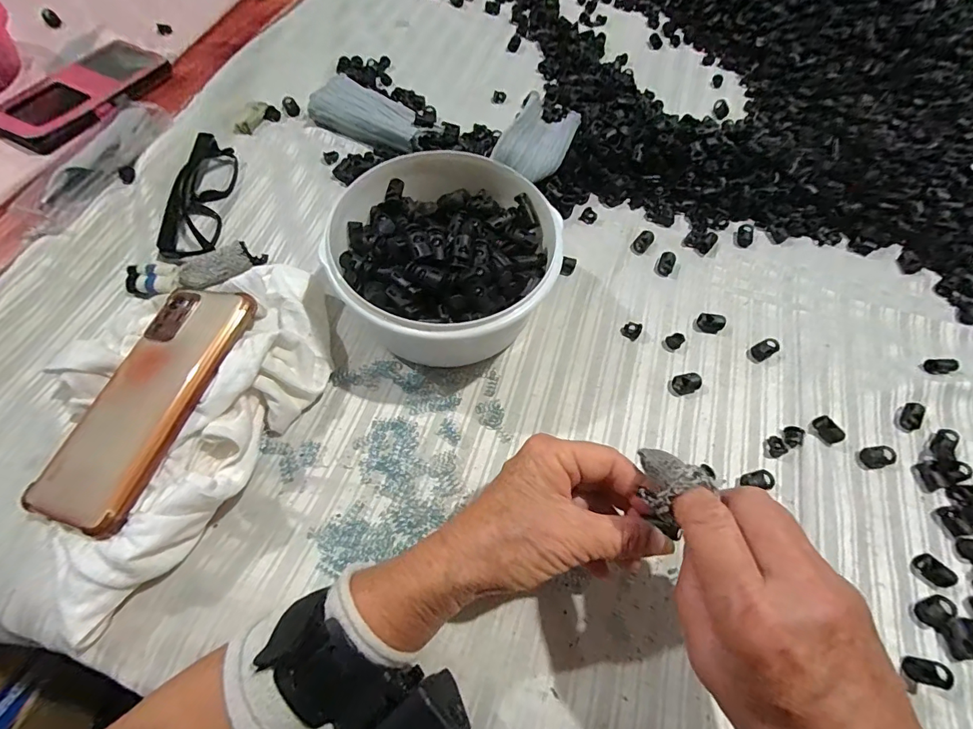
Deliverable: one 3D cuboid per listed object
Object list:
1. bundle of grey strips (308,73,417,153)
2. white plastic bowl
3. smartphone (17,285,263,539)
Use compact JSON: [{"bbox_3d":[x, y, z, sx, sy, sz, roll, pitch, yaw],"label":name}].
[{"bbox_3d":[-0.114,-0.245,0.441,0.121,0.029,0.052,28,65,11],"label":"bundle of grey strips"},{"bbox_3d":[-0.035,-0.077,0.332,0.147,0.083,0.139,1,63,-2],"label":"white plastic bowl"},{"bbox_3d":[-0.217,0.019,0.281,0.076,0.010,0.159,8,63,19],"label":"smartphone"}]

